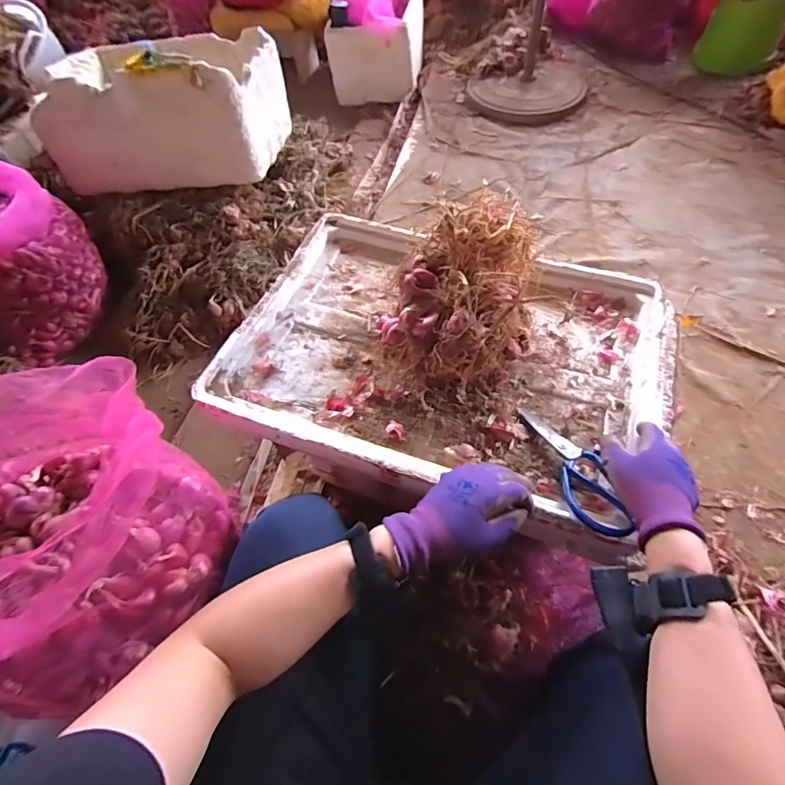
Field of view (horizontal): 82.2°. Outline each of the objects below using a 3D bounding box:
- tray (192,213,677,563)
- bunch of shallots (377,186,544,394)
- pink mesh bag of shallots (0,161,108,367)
[{"bbox_3d":[0.080,-0.059,0.620,0.569,0.062,0.409,15,61,13],"label":"tray"},{"bbox_3d":[0.089,-0.118,0.582,0.179,0.162,0.199,17,61,14],"label":"bunch of shallots"},{"bbox_3d":[-0.929,-0.320,1.118,0.265,0.335,0.341,29,65,20],"label":"pink mesh bag of shallots"}]

